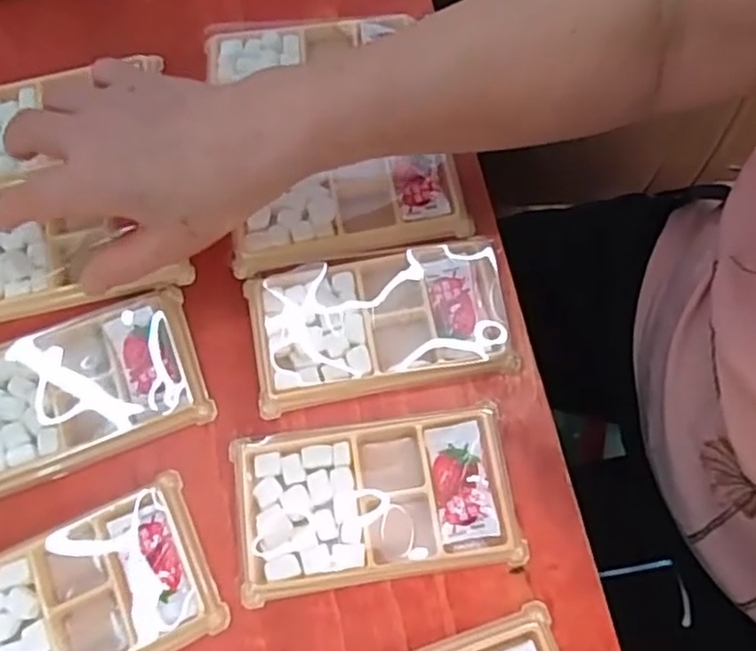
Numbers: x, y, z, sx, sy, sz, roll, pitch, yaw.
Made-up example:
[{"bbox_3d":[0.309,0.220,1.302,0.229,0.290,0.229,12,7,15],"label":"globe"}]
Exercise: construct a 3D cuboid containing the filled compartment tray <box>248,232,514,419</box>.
[{"bbox_3d":[0.001,-0.005,0.376,0.139,0.010,0.081,-10,69,-2],"label":"filled compartment tray"}]

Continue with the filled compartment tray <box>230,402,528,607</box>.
[{"bbox_3d":[-0.002,0.085,0.345,0.134,0.011,0.078,-9,69,-2],"label":"filled compartment tray"}]

